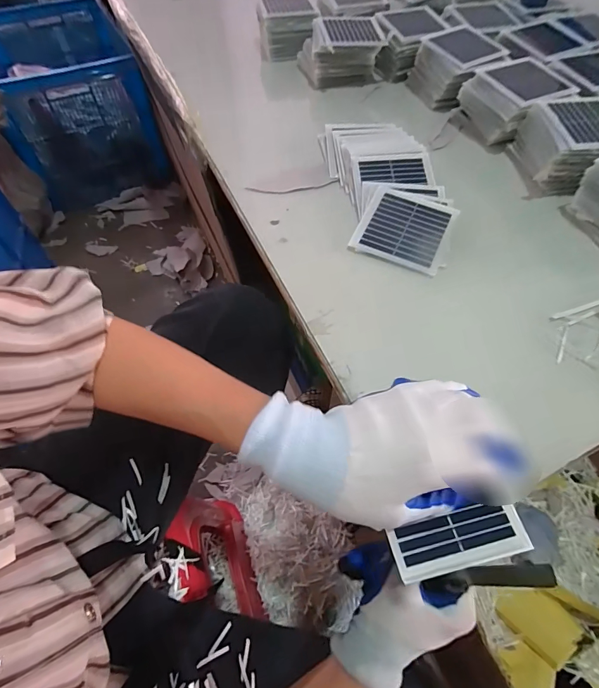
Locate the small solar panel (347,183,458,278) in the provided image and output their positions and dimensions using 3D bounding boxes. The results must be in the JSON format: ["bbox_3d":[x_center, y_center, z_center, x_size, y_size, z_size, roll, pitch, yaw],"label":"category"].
[{"bbox_3d":[0.116,-0.127,0.406,0.092,0.004,0.098,24,68,12],"label":"small solar panel"}]

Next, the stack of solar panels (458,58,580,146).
[{"bbox_3d":[0.289,-0.324,0.500,0.119,0.060,0.109,-21,59,-14],"label":"stack of solar panels"}]

